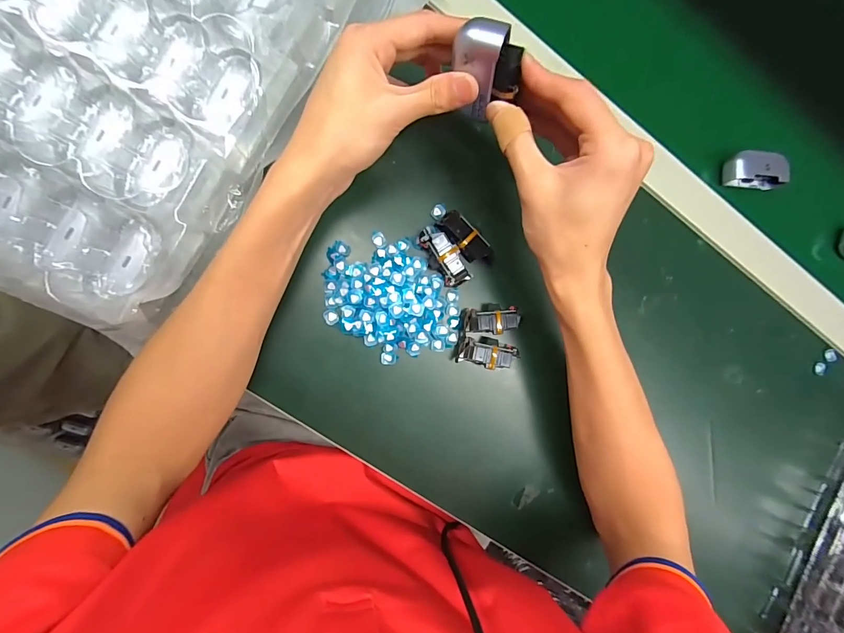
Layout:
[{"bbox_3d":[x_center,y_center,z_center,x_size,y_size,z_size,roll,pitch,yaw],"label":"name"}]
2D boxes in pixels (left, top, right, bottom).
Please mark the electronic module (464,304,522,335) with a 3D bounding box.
[{"bbox_3d":[0.059,0.002,0.337,0.046,0.017,0.025,4,90,-10],"label":"electronic module"}]

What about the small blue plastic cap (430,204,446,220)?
[{"bbox_3d":[0.014,-0.090,0.339,0.011,0.006,0.015,37,85,-8],"label":"small blue plastic cap"}]

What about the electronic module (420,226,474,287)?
[{"bbox_3d":[0.018,-0.050,0.330,0.024,0.016,0.054,-29,95,-8],"label":"electronic module"}]

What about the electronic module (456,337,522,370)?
[{"bbox_3d":[0.056,0.031,0.342,0.052,0.022,0.025,12,88,-9],"label":"electronic module"}]

